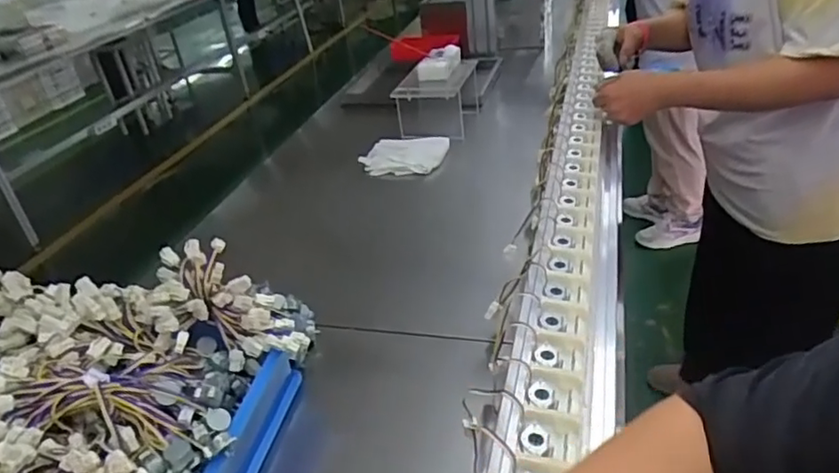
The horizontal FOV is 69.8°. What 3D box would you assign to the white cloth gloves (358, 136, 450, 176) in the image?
[{"bbox_3d":[-0.035,-0.179,1.327,0.182,0.034,0.135,-1,32,10],"label":"white cloth gloves"}]

